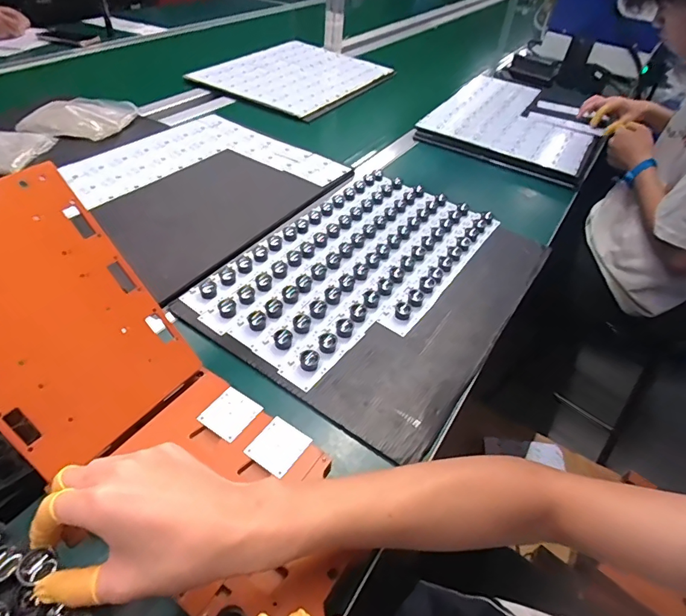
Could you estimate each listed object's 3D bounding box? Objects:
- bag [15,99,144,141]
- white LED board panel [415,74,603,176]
[{"bbox_3d":[-0.522,-0.386,0.913,0.166,0.031,0.176,12,43,6],"label":"bag"},{"bbox_3d":[0.429,-0.462,1.113,0.351,0.018,0.443,27,50,21],"label":"white LED board panel"}]

